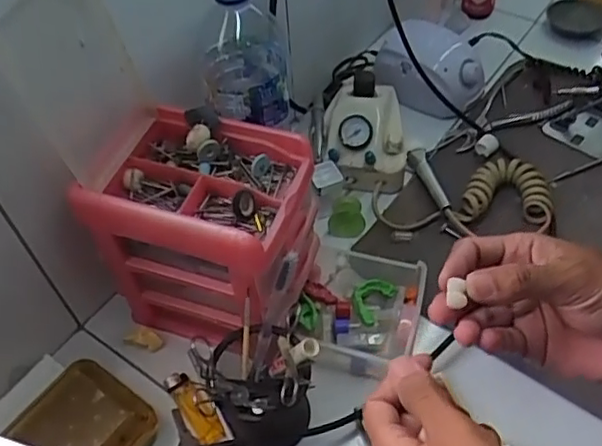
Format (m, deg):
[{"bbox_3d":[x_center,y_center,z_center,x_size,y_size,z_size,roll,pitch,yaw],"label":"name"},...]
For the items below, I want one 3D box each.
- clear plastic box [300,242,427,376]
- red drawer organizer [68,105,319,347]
[{"bbox_3d":[0.061,0.090,0.634,0.119,0.056,0.129,12,53,13],"label":"clear plastic box"},{"bbox_3d":[-0.083,0.012,0.583,0.172,0.193,0.124,13,53,14],"label":"red drawer organizer"}]

